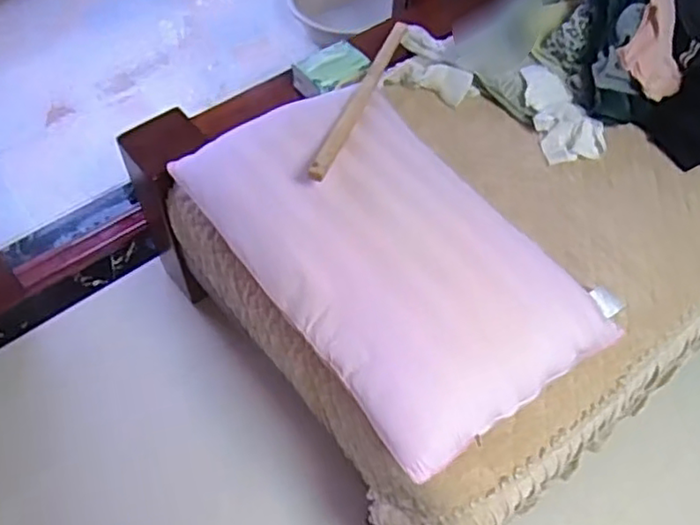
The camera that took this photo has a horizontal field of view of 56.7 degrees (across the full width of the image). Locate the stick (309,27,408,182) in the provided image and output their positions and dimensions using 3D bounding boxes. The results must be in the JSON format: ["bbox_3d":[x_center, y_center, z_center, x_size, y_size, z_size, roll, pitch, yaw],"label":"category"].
[{"bbox_3d":[0.027,-0.311,1.157,0.031,0.021,0.597,15,43,7],"label":"stick"}]

